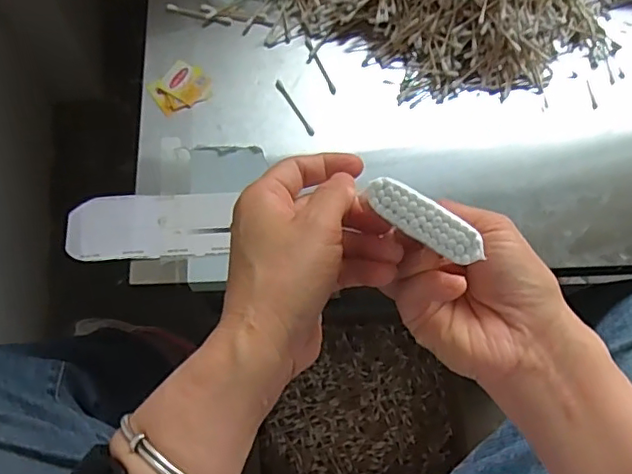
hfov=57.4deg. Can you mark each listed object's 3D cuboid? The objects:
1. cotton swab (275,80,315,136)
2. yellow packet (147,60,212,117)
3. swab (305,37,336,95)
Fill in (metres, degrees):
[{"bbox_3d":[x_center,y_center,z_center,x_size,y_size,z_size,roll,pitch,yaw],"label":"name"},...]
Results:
[{"bbox_3d":[-0.022,-0.133,0.588,0.007,0.004,0.073,-29,72,-13],"label":"cotton swab"},{"bbox_3d":[-0.139,-0.154,0.589,0.057,0.004,0.050,-30,72,-13],"label":"yellow packet"},{"bbox_3d":[0.004,-0.182,0.606,0.009,0.004,0.074,-21,70,-10],"label":"swab"}]

